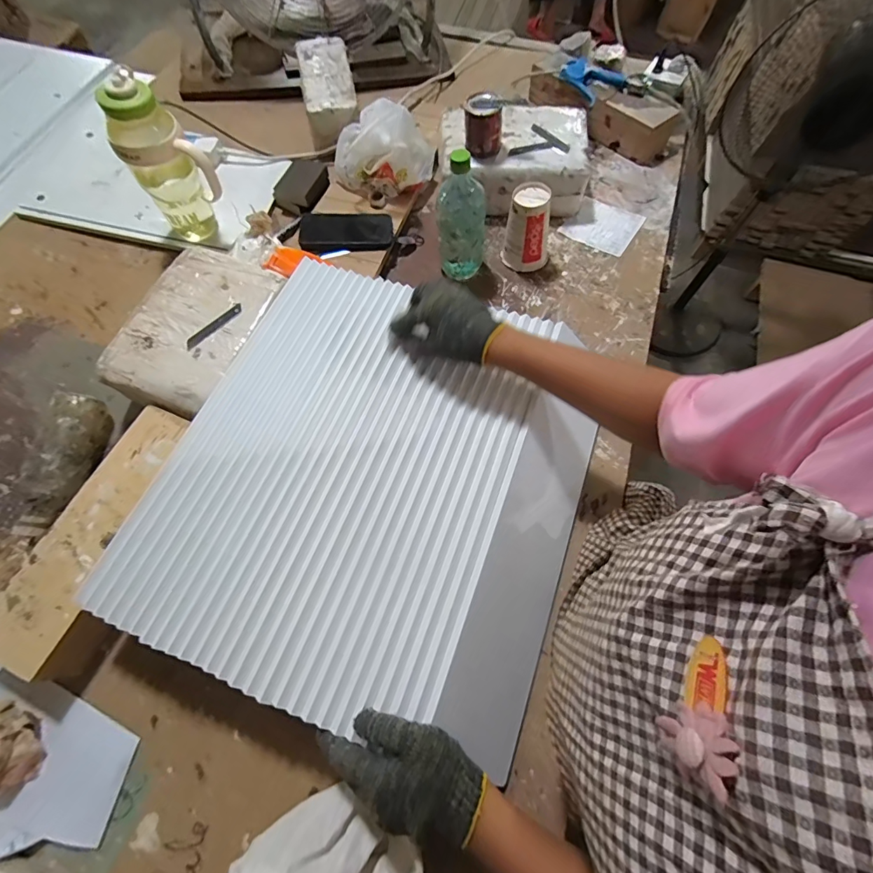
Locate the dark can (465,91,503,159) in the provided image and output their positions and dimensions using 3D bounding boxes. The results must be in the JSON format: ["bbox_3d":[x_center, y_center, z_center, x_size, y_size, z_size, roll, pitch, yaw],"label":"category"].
[{"bbox_3d":[0.081,-0.549,0.730,0.062,0.075,0.062,0,67,0],"label":"dark can"}]

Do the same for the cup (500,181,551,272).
[{"bbox_3d":[0.167,-0.371,0.732,0.081,0.118,0.094,15,68,6],"label":"cup"}]

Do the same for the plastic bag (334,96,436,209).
[{"bbox_3d":[-0.100,-0.565,0.802,0.167,0.117,0.189,39,72,15],"label":"plastic bag"}]

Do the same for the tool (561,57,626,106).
[{"bbox_3d":[0.317,-0.743,0.860,0.078,0.032,0.129,-27,70,-11],"label":"tool"}]

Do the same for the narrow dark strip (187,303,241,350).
[{"bbox_3d":[-0.335,-0.167,0.627,0.018,0.004,0.100,38,72,18],"label":"narrow dark strip"}]

